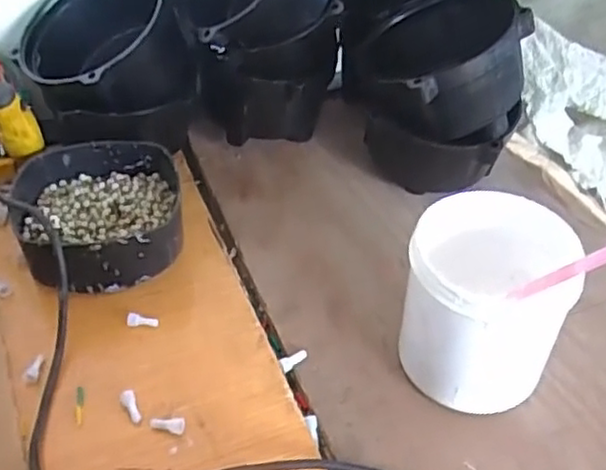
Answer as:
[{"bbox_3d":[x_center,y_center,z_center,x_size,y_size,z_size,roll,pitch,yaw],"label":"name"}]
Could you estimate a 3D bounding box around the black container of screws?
[{"bbox_3d":[-0.151,-0.013,0.506,0.120,0.050,0.131,-10,43,-13],"label":"black container of screws"}]

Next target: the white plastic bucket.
[{"bbox_3d":[0.109,0.044,0.412,0.095,0.112,0.092,14,43,13],"label":"white plastic bucket"}]

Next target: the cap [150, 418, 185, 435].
[{"bbox_3d":[-0.081,0.113,0.403,0.021,0.005,0.008,8,42,7],"label":"cap"}]

